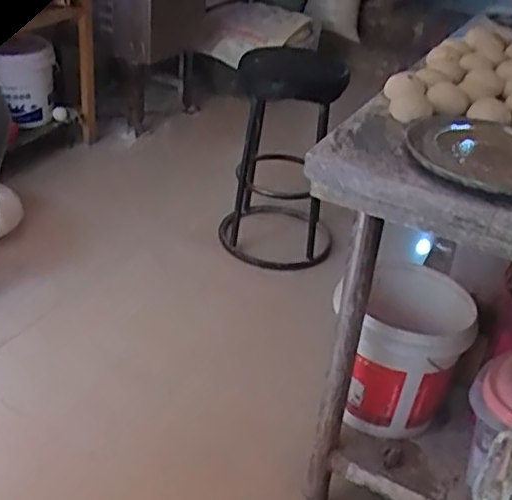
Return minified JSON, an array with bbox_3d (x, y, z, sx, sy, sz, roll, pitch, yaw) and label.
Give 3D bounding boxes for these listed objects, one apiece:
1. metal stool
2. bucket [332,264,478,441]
[{"bbox_3d":[0.081,-0.244,1.946,0.341,0.655,0.364,6,33,0],"label":"metal stool"},{"bbox_3d":[0.265,0.201,1.302,0.241,0.273,0.236,4,33,-3],"label":"bucket"}]

